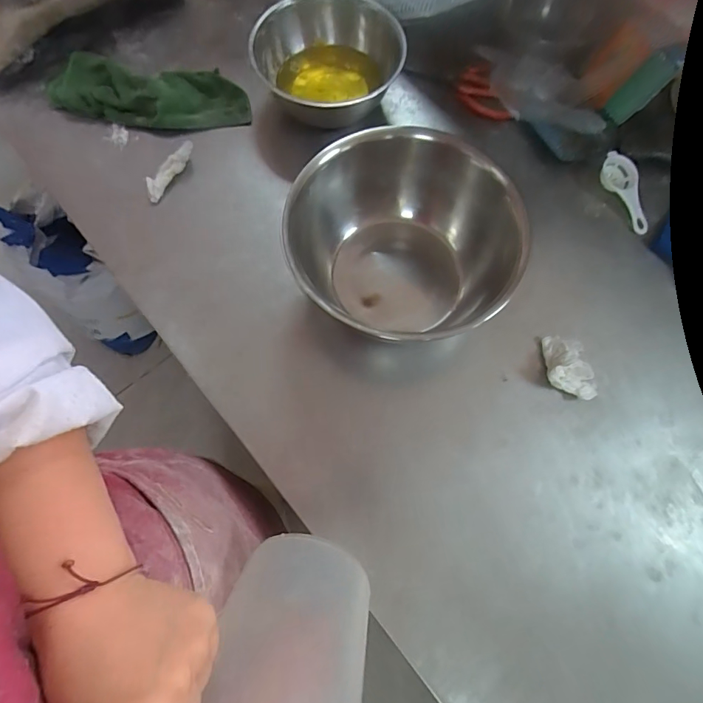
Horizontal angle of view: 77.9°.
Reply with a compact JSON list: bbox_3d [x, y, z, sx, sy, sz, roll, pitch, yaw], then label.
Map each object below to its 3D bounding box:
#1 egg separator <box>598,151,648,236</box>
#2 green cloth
[{"bbox_3d":[0.354,-0.203,0.557,0.043,0.014,0.108,-22,89,-6],"label":"egg separator"},{"bbox_3d":[-0.282,-0.364,0.622,0.281,0.046,0.101,12,73,4],"label":"green cloth"}]

